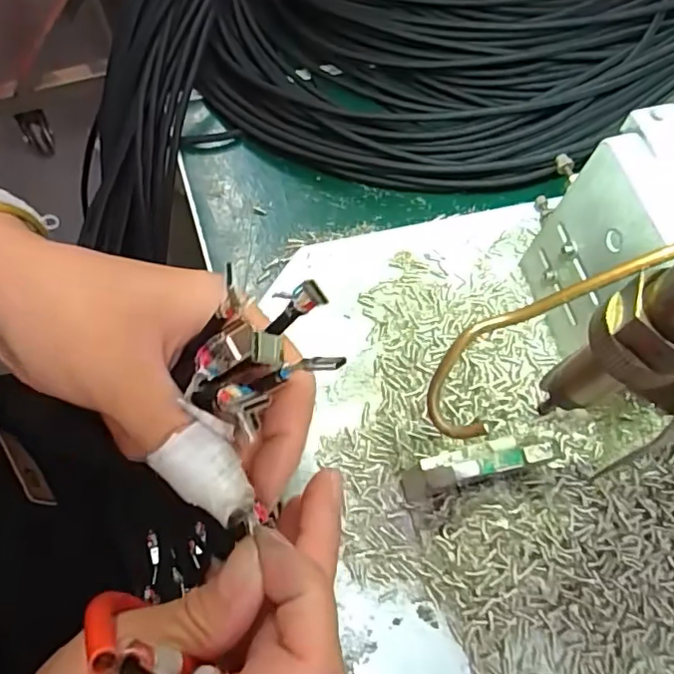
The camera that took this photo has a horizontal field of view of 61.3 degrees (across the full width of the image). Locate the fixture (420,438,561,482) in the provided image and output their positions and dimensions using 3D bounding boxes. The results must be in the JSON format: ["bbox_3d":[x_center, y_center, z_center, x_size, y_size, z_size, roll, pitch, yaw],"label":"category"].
[{"bbox_3d":[0.051,0.041,0.192,0.043,0.008,0.011,-9,68,-7],"label":"fixture"}]

